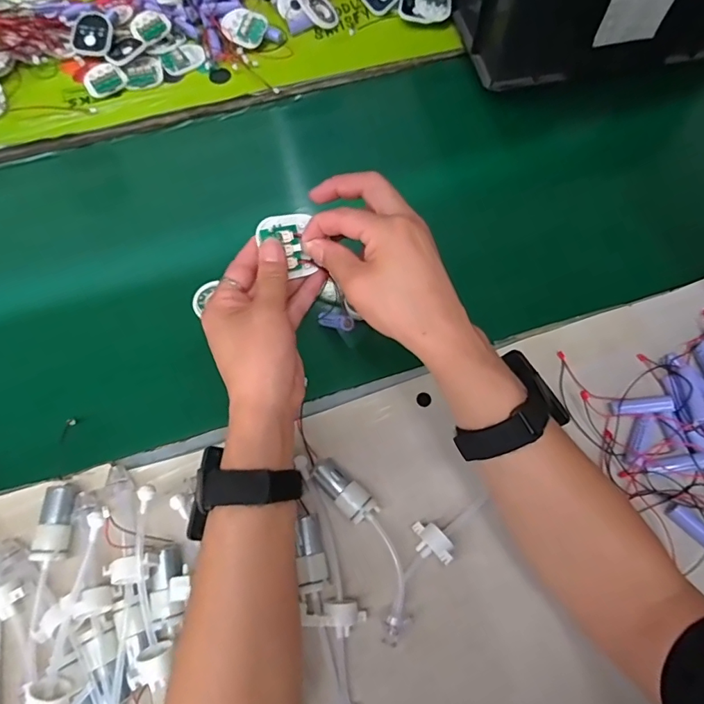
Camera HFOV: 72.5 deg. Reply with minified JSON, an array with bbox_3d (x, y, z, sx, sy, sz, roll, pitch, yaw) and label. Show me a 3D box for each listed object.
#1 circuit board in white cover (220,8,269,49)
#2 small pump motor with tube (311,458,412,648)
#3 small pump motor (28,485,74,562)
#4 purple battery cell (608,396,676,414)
[{"bbox_3d":[-0.140,-0.427,0.629,0.059,0.006,0.048,28,88,3],"label":"circuit board in white cover"},{"bbox_3d":[0.013,0.158,0.400,0.037,0.029,0.148,-23,71,-9],"label":"small pump motor with tube"},{"bbox_3d":[-0.247,0.142,0.402,0.022,0.022,0.058,-2,69,-1],"label":"small pump motor"},{"bbox_3d":[0.262,0.049,0.436,0.051,0.015,0.013,-6,67,14],"label":"purple battery cell"}]

